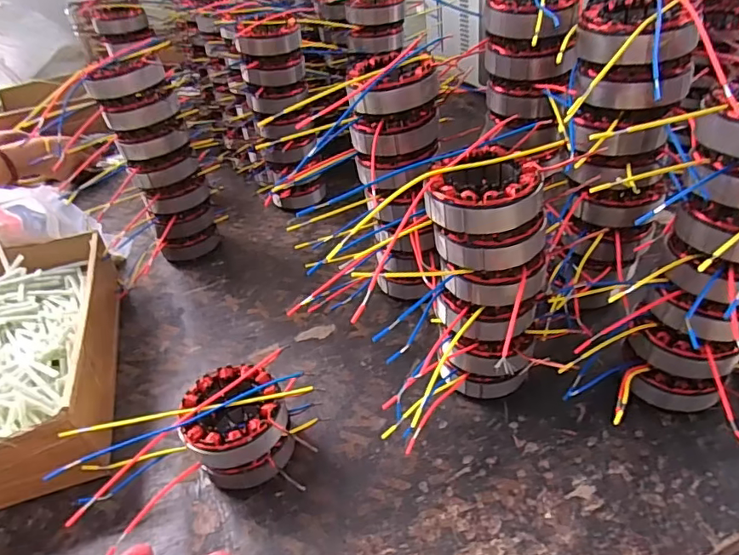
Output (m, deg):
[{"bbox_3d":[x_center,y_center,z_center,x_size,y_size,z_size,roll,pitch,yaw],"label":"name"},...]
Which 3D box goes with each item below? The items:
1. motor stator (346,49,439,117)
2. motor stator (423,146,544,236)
[{"bbox_3d":[0.020,-0.188,0.482,0.080,0.046,0.080,-8,39,-1],"label":"motor stator"},{"bbox_3d":[0.084,-0.067,0.391,0.081,0.033,0.081,-9,39,-1],"label":"motor stator"}]

